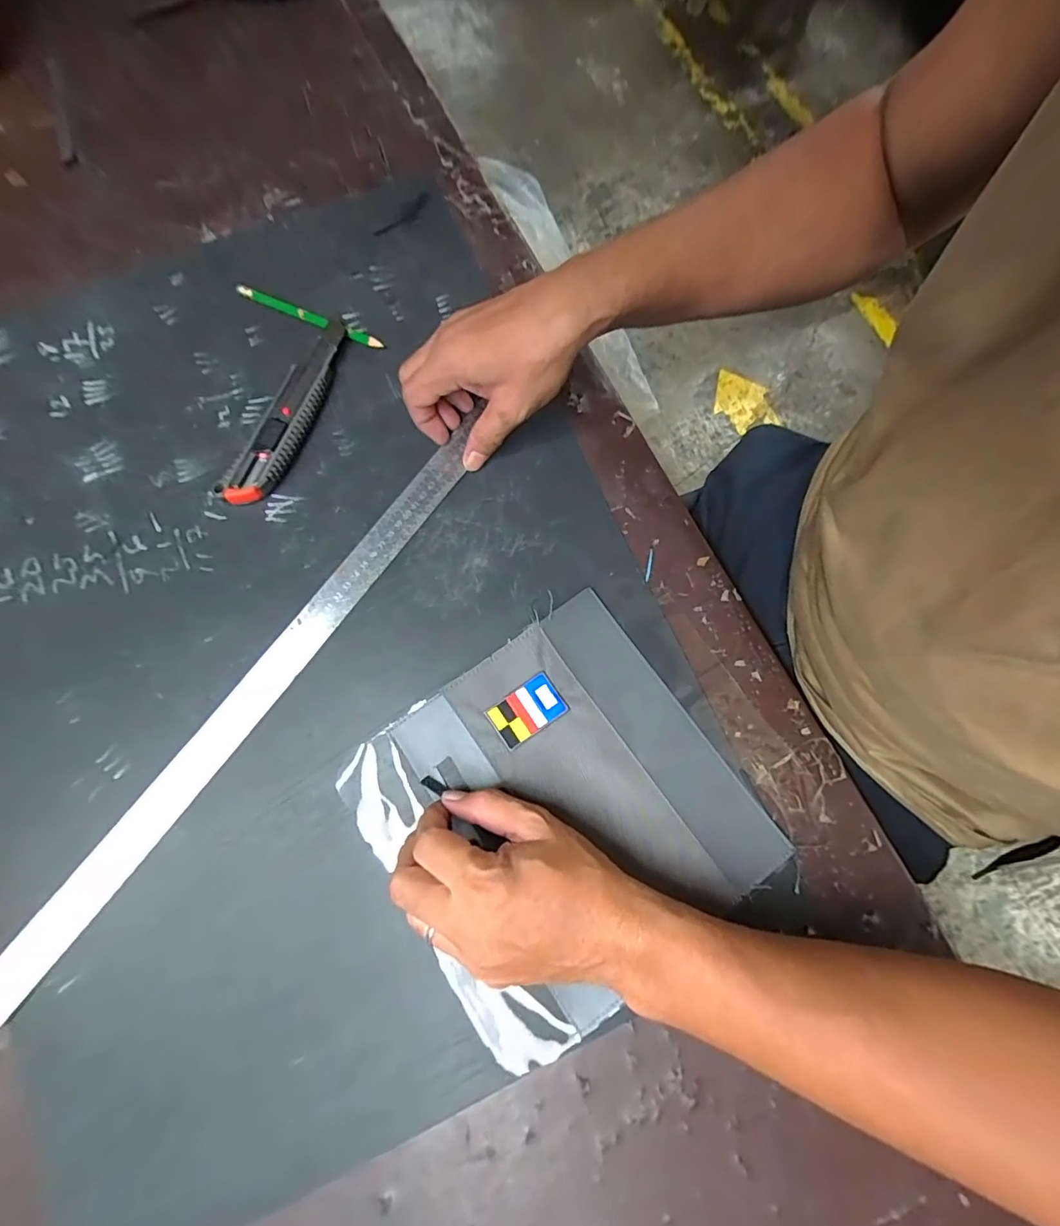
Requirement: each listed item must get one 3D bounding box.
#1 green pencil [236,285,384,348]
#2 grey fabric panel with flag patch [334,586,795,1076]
[{"bbox_3d":[-0.183,-0.248,0.417,0.134,0.007,0.009,24,77,5],"label":"green pencil"},{"bbox_3d":[0.018,0.128,0.328,0.219,0.013,0.214,-36,79,-9],"label":"grey fabric panel with flag patch"}]

